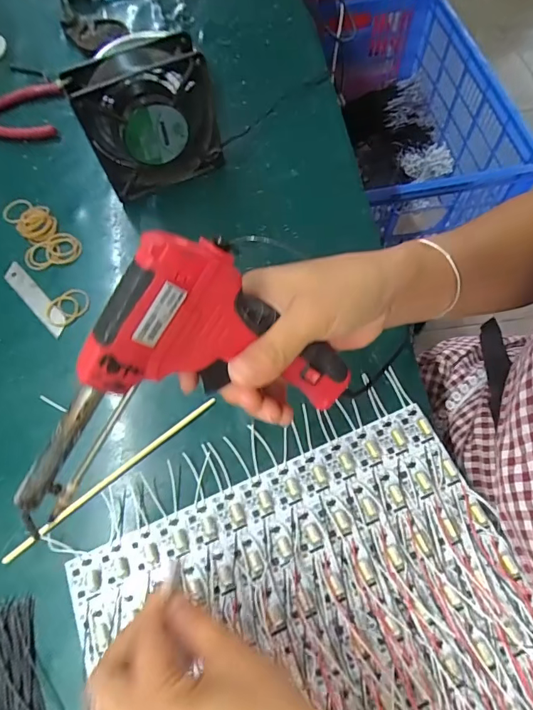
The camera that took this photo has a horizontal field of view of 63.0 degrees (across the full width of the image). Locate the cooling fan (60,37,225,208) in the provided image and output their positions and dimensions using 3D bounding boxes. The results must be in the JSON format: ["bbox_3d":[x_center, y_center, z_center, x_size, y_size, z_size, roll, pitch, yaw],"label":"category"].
[{"bbox_3d":[-0.108,-0.221,0.415,0.122,0.131,0.041,-18,60,-9],"label":"cooling fan"}]

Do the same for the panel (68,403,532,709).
[{"bbox_3d":[0.033,0.191,0.282,0.281,0.012,0.238,-22,65,-7],"label":"panel"}]

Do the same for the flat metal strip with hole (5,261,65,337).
[{"bbox_3d":[-0.223,-0.057,0.416,0.018,0.004,0.101,-40,66,-20],"label":"flat metal strip with hole"}]

